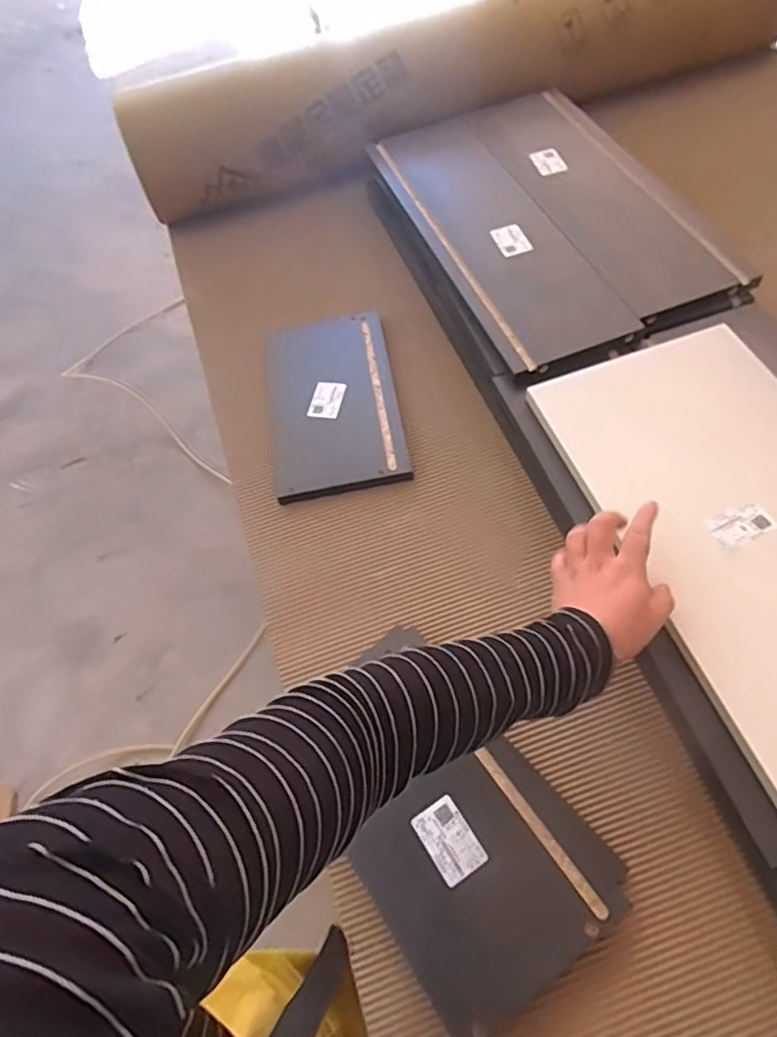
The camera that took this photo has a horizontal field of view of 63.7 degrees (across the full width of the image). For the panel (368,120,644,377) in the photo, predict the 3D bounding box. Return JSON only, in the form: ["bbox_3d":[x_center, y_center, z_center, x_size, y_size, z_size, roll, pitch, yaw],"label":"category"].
[{"bbox_3d":[0.137,-0.411,0.881,0.167,0.020,0.560,-20,61,-7],"label":"panel"}]

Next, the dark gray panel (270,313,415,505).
[{"bbox_3d":[-0.076,-0.164,0.857,0.170,0.024,0.298,-10,60,-2],"label":"dark gray panel"}]

